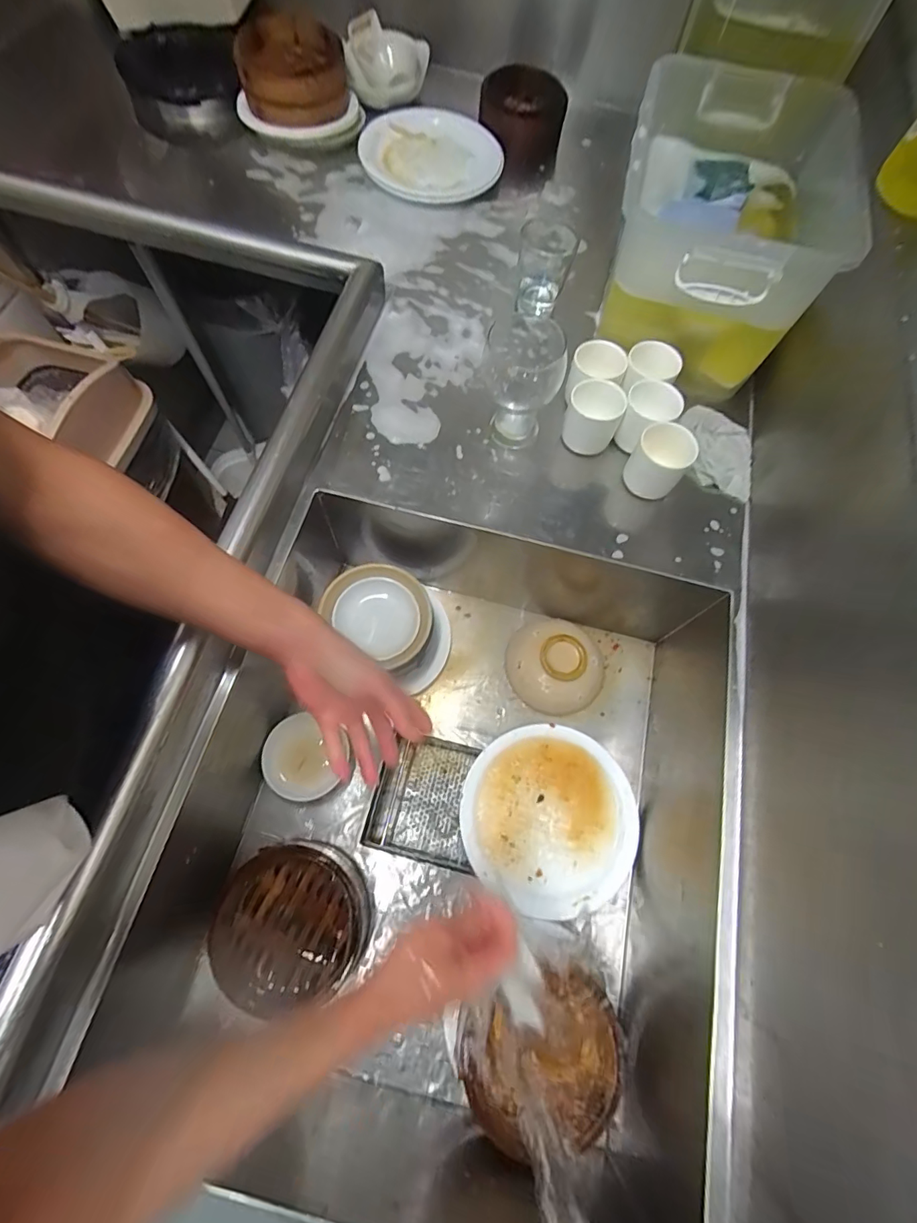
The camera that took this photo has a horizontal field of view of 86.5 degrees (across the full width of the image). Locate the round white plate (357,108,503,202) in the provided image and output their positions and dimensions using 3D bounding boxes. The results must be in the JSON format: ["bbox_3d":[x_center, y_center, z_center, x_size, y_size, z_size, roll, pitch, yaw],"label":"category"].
[{"bbox_3d":[-0.046,-0.760,0.807,0.233,0.033,0.205,-2,69,-5],"label":"round white plate"}]

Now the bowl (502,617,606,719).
[{"bbox_3d":[0.142,0.075,0.698,0.139,0.051,0.133,1,69,-4],"label":"bowl"}]

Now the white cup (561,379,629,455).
[{"bbox_3d":[0.163,-0.239,0.599,0.064,0.076,0.056,16,69,2],"label":"white cup"}]

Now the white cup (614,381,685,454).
[{"bbox_3d":[0.228,-0.233,0.598,0.063,0.068,0.068,26,69,6],"label":"white cup"}]

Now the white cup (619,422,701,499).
[{"bbox_3d":[0.233,-0.173,0.574,0.061,0.083,0.058,1,71,-2],"label":"white cup"}]

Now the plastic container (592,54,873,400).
[{"bbox_3d":[0.336,-0.497,0.620,0.262,0.182,0.390,24,69,5],"label":"plastic container"}]

